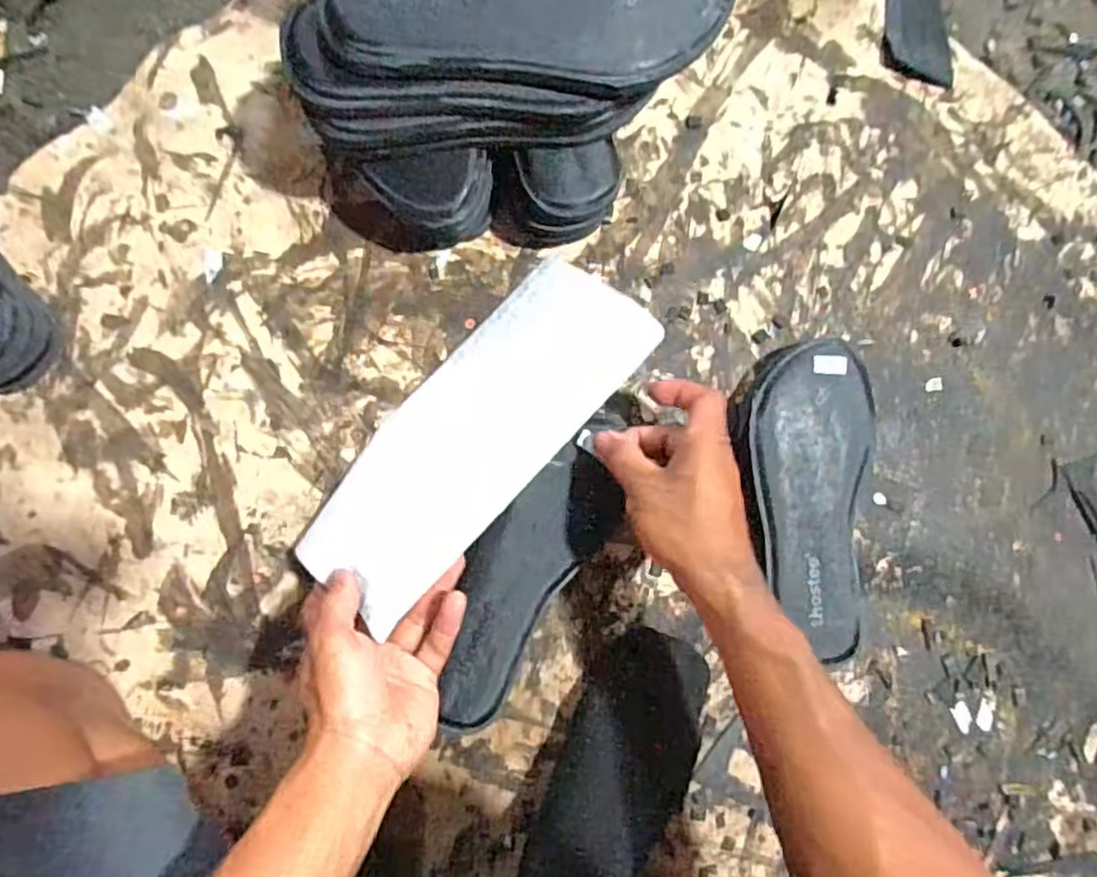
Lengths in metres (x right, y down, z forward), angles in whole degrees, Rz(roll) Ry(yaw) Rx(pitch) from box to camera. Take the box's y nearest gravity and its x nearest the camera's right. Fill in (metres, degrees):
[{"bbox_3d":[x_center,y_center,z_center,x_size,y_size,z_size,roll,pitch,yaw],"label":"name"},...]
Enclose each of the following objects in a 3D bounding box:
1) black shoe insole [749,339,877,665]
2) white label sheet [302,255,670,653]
[{"bbox_3d":[0.200,0.042,0.499,0.089,0.025,0.222,-1,86,-6],"label":"black shoe insole"},{"bbox_3d":[-0.050,-0.008,0.479,0.120,0.010,0.281,37,80,24],"label":"white label sheet"}]

